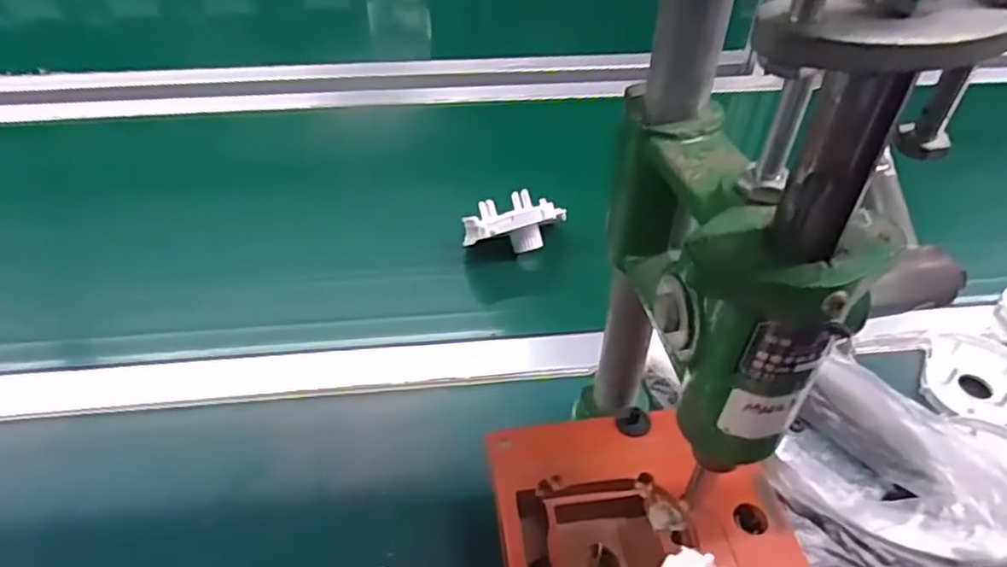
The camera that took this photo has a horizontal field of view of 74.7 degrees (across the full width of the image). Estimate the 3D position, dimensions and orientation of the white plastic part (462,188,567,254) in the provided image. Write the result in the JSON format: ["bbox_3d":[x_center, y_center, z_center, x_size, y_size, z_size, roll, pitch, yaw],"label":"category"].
[{"bbox_3d":[0.006,-0.051,0.604,0.090,0.065,0.039,-16,46,-18],"label":"white plastic part"}]

